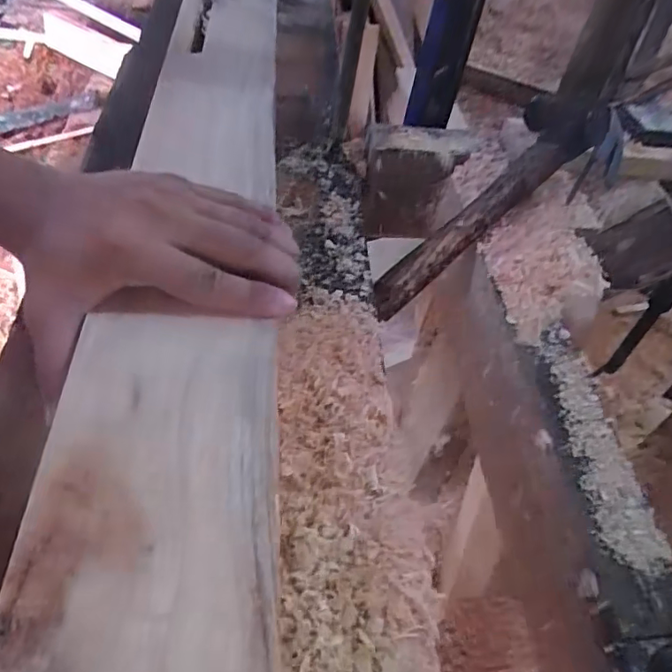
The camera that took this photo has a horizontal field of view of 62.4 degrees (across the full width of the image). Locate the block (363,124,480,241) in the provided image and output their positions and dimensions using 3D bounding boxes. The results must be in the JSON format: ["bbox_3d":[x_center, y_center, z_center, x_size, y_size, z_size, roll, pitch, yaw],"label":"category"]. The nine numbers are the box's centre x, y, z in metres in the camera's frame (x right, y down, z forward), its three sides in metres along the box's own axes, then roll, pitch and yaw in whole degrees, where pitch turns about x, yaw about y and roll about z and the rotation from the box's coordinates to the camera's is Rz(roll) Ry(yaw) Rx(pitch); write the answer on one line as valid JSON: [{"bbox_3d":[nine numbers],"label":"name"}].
[{"bbox_3d":[0.074,-0.141,0.531,0.100,0.102,0.058,9,48,-1],"label":"block"}]

